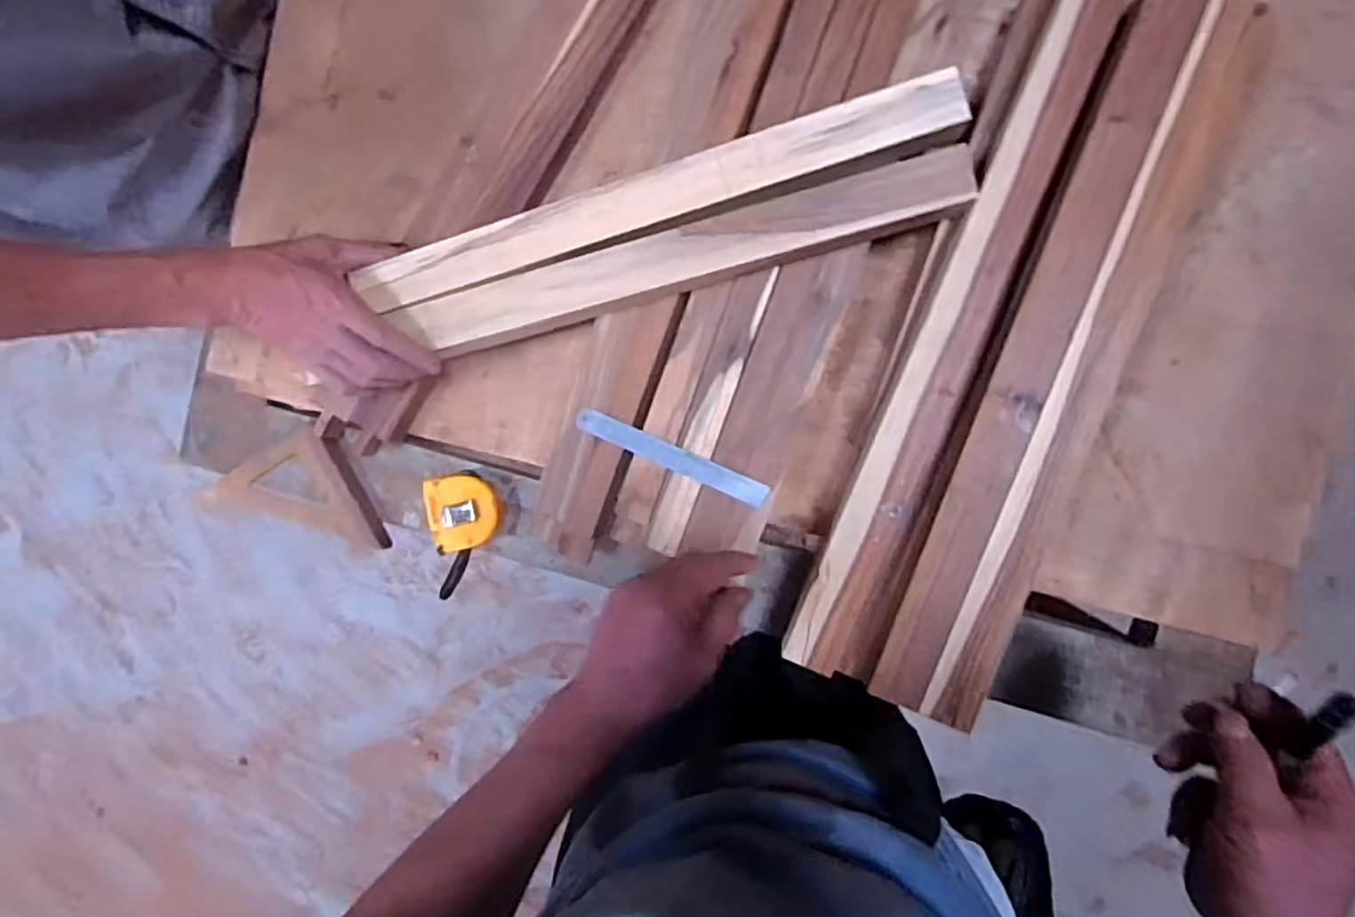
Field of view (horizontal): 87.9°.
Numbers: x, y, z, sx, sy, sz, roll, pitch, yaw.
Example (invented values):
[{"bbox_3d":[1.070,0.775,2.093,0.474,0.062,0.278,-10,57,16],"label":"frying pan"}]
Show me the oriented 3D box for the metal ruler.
[{"bbox_3d":[-0.005,-0.001,0.590,0.169,0.005,0.021,24,92,8],"label":"metal ruler"}]

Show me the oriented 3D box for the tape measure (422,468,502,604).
[{"bbox_3d":[-0.194,0.068,0.647,0.061,0.030,0.107,-7,92,8],"label":"tape measure"}]

